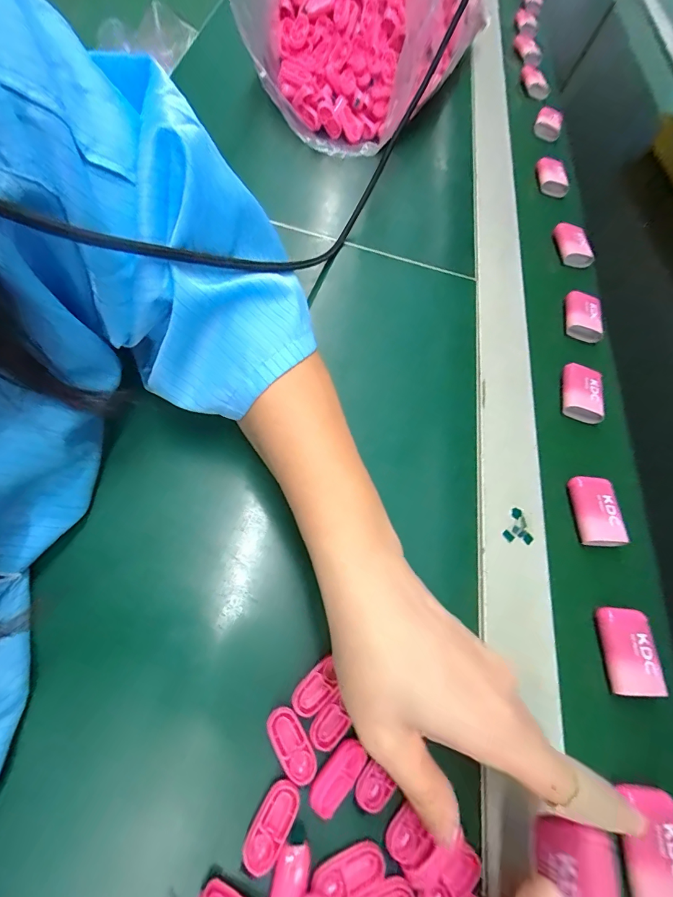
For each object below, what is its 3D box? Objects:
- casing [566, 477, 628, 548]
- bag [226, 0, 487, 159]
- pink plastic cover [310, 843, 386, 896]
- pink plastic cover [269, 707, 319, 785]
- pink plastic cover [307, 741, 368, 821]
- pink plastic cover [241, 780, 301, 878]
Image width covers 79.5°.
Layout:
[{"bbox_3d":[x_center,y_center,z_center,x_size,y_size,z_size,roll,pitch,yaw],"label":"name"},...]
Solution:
[{"bbox_3d":[0.195,0.047,0.302,0.032,0.013,0.051,1,66,-3],"label":"casing"},{"bbox_3d":[0.035,-0.470,0.405,0.194,0.174,0.311,16,66,4],"label":"bag"},{"bbox_3d":[0.006,0.194,0.183,0.032,0.009,0.017,-20,68,-11],"label":"pink plastic cover"},{"bbox_3d":[-0.022,0.147,0.201,0.015,0.004,0.034,-30,71,-15],"label":"pink plastic cover"},{"bbox_3d":[0.001,0.160,0.197,0.016,0.004,0.033,40,70,14],"label":"pink plastic cover"},{"bbox_3d":[-0.030,0.174,0.186,0.016,0.004,0.033,27,67,9],"label":"pink plastic cover"}]

